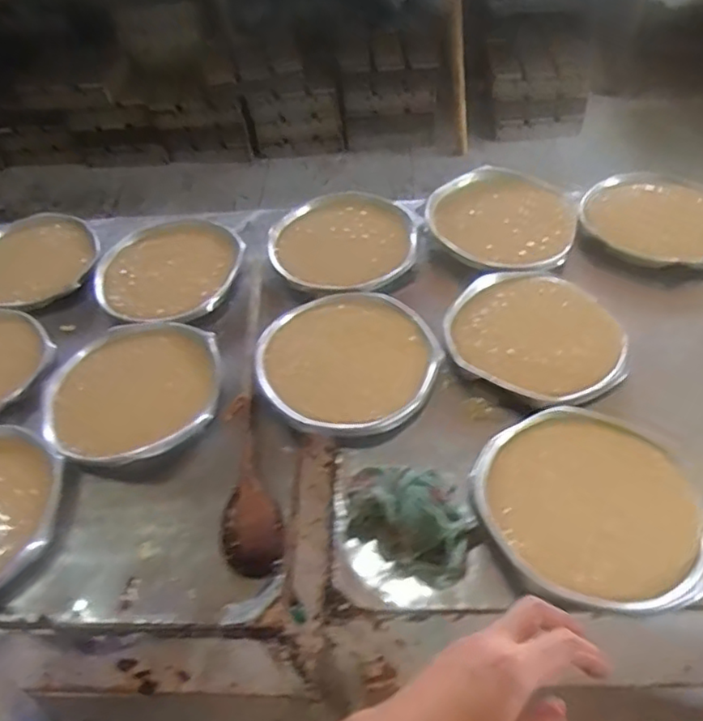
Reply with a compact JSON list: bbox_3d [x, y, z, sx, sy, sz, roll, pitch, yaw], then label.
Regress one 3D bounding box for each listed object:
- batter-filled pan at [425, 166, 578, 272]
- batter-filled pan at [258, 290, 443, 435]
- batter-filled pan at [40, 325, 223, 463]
[{"bbox_3d":[0.209,-0.204,0.845,0.191,0.031,0.171,17,51,20],"label":"batter-filled pan"},{"bbox_3d":[-0.007,-0.005,0.693,0.181,0.028,0.203,-36,54,-25],"label":"batter-filled pan"},{"bbox_3d":[-0.247,0.041,0.709,0.202,0.036,0.200,-13,49,-6],"label":"batter-filled pan"}]

